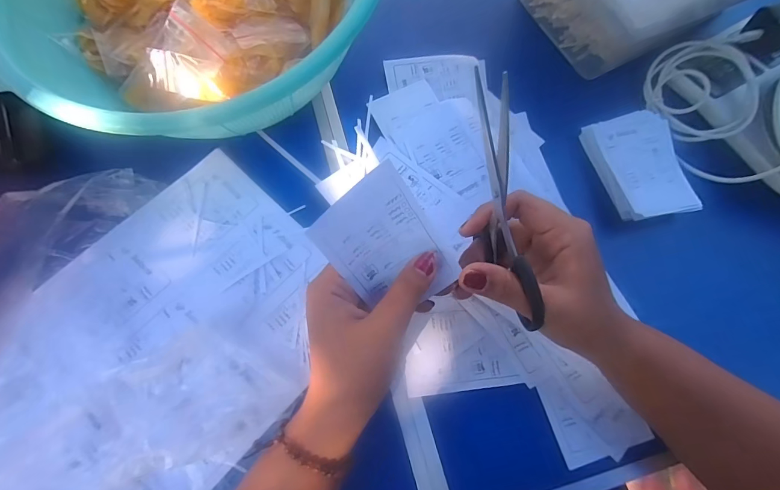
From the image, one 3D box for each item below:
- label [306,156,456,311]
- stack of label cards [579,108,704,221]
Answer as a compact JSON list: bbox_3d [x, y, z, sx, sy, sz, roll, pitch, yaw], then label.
[{"bbox_3d":[0.000,0.003,0.242,0.065,0.090,0.013,-40,33,-4],"label":"label"},{"bbox_3d":[0.242,-0.077,0.361,0.078,0.019,0.108,-14,71,-5],"label":"stack of label cards"}]

